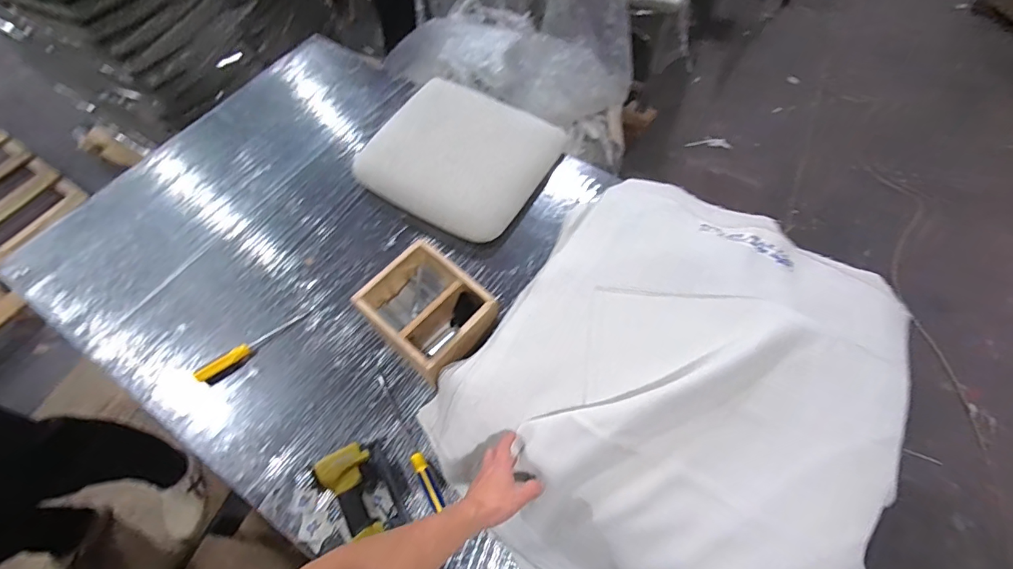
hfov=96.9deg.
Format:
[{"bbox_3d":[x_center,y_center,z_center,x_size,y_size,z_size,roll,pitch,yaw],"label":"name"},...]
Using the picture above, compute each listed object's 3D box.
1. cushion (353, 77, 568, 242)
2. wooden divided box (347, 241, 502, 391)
[{"bbox_3d":[-0.118,-0.332,1.107,0.421,0.115,0.373,27,64,14],"label":"cushion"},{"bbox_3d":[-0.150,0.058,0.896,0.223,0.124,0.191,39,67,19],"label":"wooden divided box"}]

